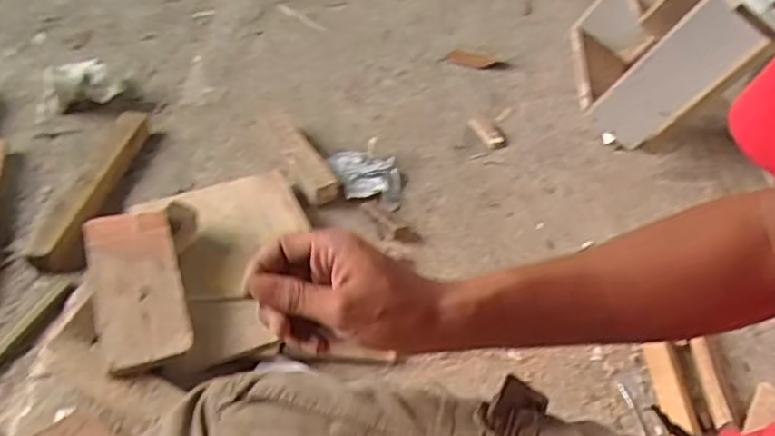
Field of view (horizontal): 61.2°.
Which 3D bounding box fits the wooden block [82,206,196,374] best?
[{"bbox_3d":[-0.314,0.083,0.816,0.107,0.025,0.229,-17,55,-12],"label":"wooden block"}]

